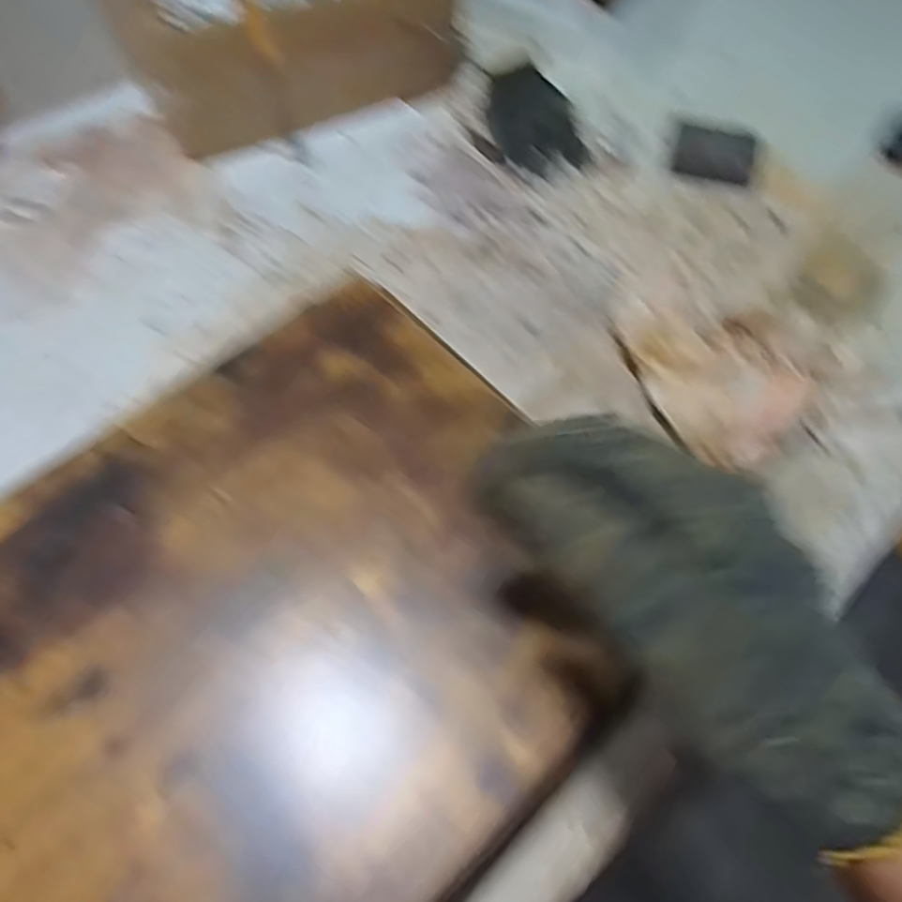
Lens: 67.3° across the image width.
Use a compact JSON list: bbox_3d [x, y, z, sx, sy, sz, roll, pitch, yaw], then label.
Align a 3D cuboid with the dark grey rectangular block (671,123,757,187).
[{"bbox_3d":[0.283,-0.319,0.726,0.080,0.015,0.062,14,62,3],"label":"dark grey rectangular block"}]

